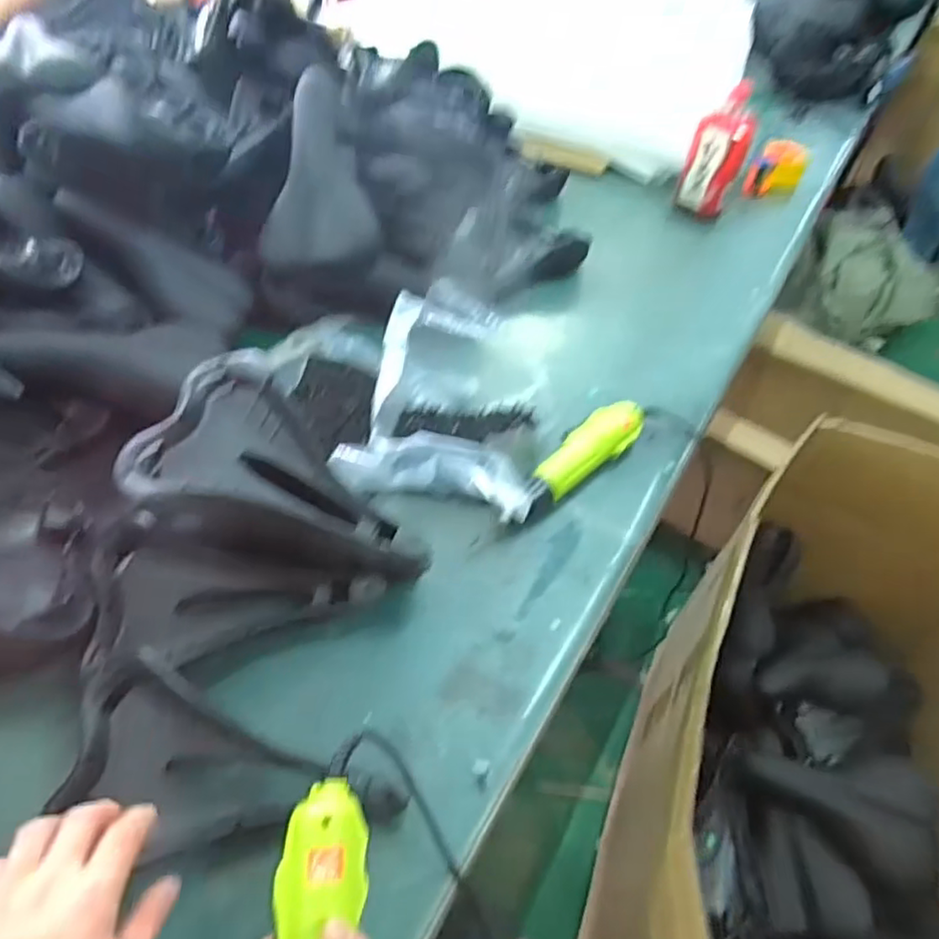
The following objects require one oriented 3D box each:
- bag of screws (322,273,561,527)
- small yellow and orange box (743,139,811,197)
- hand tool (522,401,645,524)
[{"bbox_3d":[-0.014,-0.076,0.725,0.192,0.115,0.286,9,48,3],"label":"bag of screws"},{"bbox_3d":[0.624,-0.612,1.290,0.123,0.095,0.042,-12,50,-15],"label":"small yellow and orange box"},{"bbox_3d":[0.121,-0.010,0.724,0.055,0.046,0.234,38,55,25],"label":"hand tool"}]

